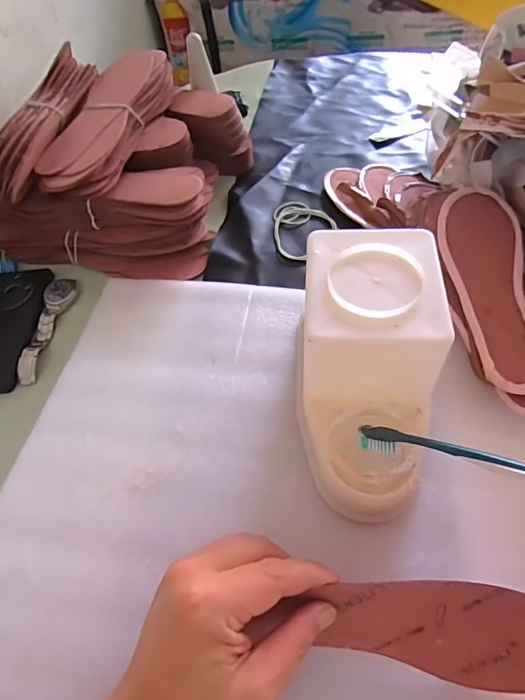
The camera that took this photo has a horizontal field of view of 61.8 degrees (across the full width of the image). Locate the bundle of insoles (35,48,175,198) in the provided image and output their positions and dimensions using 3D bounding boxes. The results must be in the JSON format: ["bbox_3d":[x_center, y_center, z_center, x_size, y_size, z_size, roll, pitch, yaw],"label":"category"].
[{"bbox_3d":[-0.176,-0.267,0.514,0.087,0.043,0.252,9,58,11],"label":"bundle of insoles"}]

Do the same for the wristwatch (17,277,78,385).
[{"bbox_3d":[-0.240,-0.024,0.487,0.034,0.014,0.135,2,56,6],"label":"wristwatch"}]

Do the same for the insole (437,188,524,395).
[{"bbox_3d":[0.208,-0.065,0.404,0.070,0.005,0.222,-2,61,13],"label":"insole"}]

